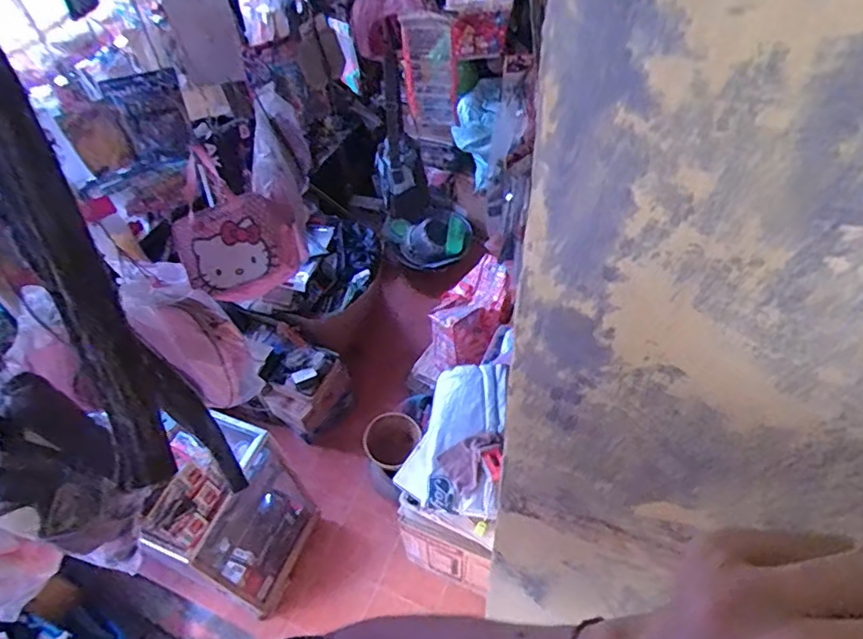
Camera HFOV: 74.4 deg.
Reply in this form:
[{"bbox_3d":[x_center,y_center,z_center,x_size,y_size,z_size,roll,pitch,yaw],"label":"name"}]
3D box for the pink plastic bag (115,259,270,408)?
[{"bbox_3d":[-0.474,0.032,1.156,0.172,0.350,0.147,-31,57,-19],"label":"pink plastic bag"}]

